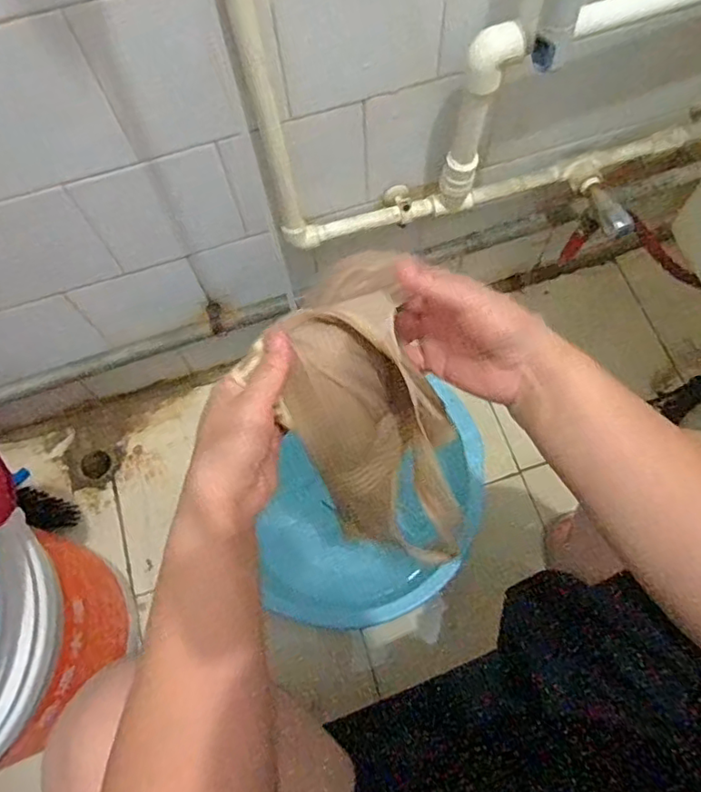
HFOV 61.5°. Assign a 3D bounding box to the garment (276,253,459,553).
[{"bbox_3d":[0.022,0.033,0.486,0.114,0.277,0.078,-26,40,-7],"label":"garment"}]

